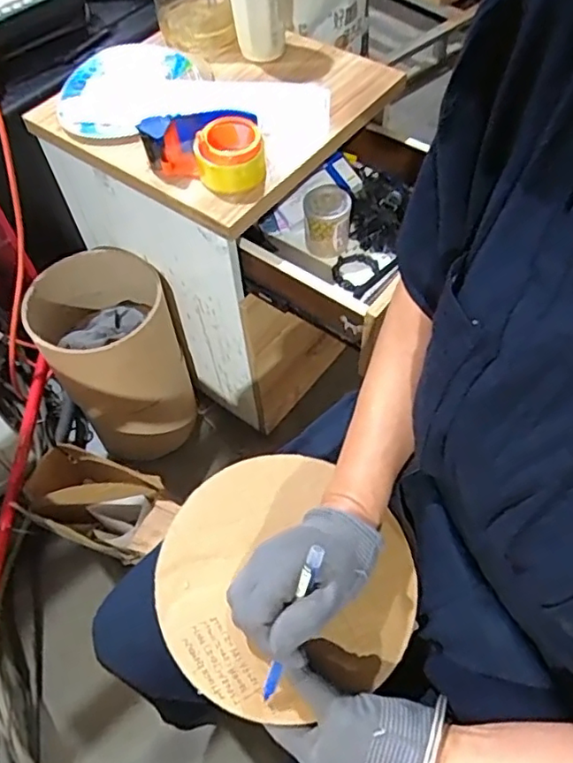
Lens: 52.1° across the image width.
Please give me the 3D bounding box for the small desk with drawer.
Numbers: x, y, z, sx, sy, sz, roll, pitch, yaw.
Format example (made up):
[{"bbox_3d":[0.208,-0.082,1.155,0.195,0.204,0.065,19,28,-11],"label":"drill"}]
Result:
[{"bbox_3d":[-0.013,-0.227,1.022,0.577,0.508,0.398,31,63,21],"label":"small desk with drawer"}]

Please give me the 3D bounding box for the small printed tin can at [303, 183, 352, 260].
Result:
[{"bbox_3d":[0.060,-0.232,0.855,0.065,0.090,0.068,-1,57,2],"label":"small printed tin can"}]

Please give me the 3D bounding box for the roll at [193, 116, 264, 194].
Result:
[{"bbox_3d":[-0.071,-0.283,0.731,0.083,0.052,0.081,-8,57,-3],"label":"roll"}]

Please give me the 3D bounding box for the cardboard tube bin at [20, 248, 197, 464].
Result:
[{"bbox_3d":[-0.287,-0.023,1.043,0.196,0.370,0.207,-1,57,2],"label":"cardboard tube bin"}]

